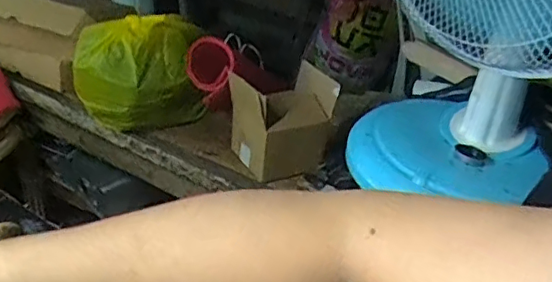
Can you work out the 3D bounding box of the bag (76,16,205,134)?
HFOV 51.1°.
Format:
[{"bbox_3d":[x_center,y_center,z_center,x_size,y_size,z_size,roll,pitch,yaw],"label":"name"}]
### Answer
[{"bbox_3d":[-0.252,-0.121,1.106,0.245,0.199,0.136,-8,33,-21],"label":"bag"}]

